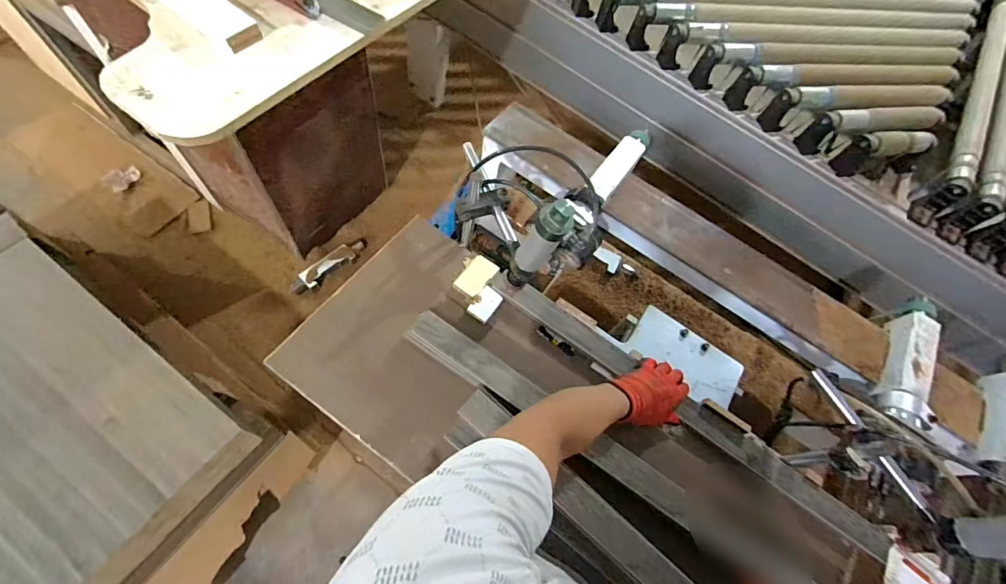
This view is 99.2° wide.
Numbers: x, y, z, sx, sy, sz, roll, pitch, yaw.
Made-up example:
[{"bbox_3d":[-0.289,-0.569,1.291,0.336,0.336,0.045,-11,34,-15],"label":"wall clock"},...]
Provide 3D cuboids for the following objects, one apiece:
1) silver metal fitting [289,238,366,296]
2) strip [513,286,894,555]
[{"bbox_3d":[-0.642,-0.102,1.584,0.307,0.042,0.066,-38,76,-23],"label":"silver metal fitting"},{"bbox_3d":[0.319,0.208,0.731,0.709,0.025,0.051,36,70,8],"label":"strip"}]

